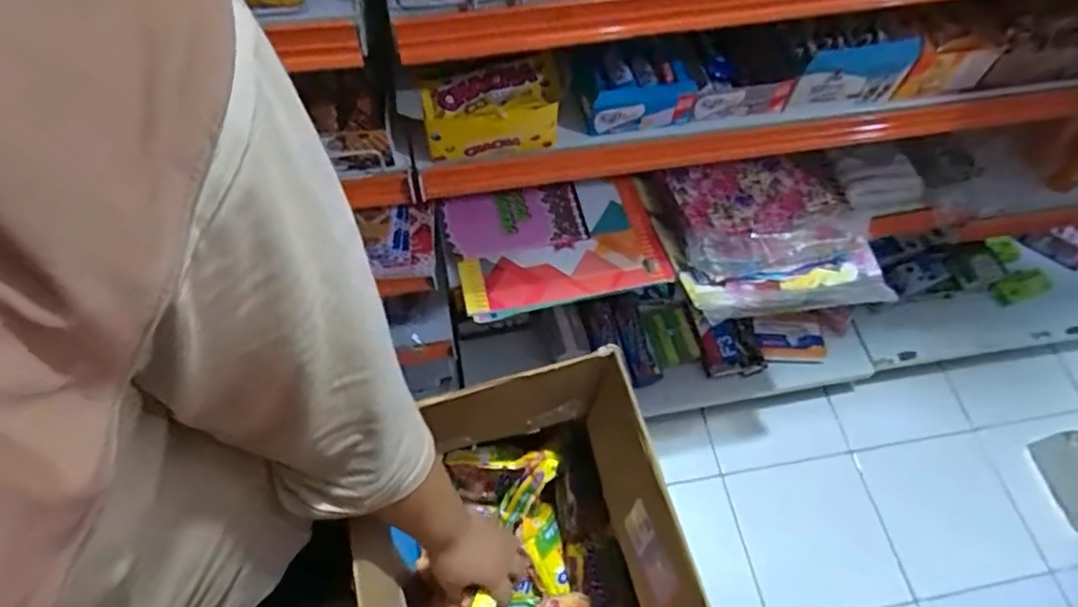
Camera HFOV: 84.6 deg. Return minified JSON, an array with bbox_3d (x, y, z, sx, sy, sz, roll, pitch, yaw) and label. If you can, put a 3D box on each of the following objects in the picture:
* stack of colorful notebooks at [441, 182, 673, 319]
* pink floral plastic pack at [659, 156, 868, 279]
[{"bbox_3d":[0.023,-0.093,0.905,0.305,0.038,0.228,-12,62,-9],"label":"stack of colorful notebooks"},{"bbox_3d":[0.340,-0.142,0.909,0.262,0.052,0.205,-7,61,-6],"label":"pink floral plastic pack"}]

